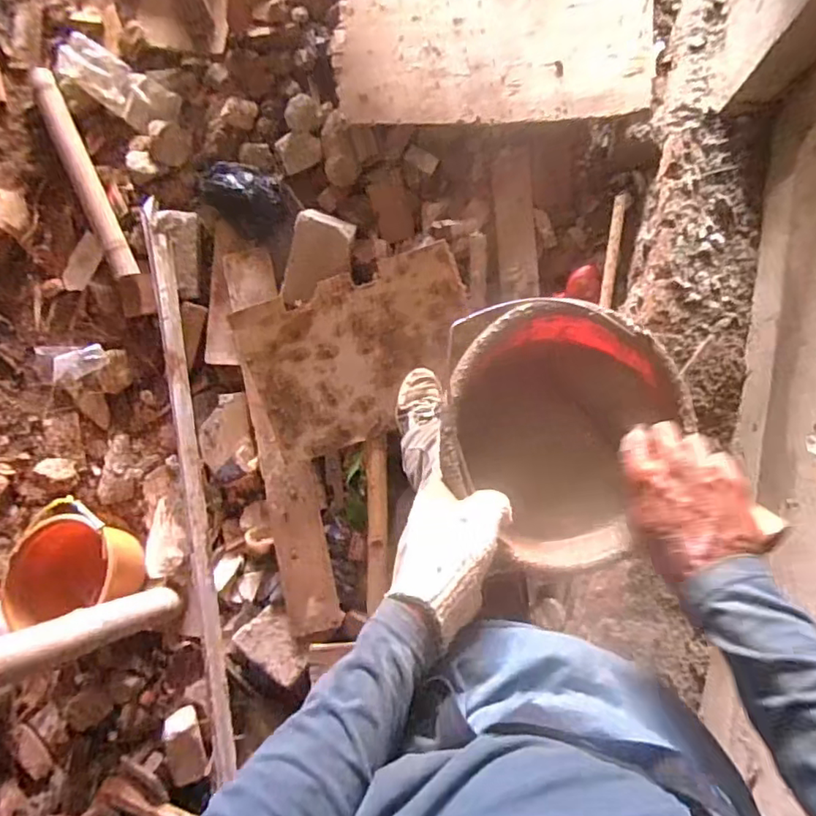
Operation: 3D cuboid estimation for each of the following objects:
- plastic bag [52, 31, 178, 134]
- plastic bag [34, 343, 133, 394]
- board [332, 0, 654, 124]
[{"bbox_3d":[-0.699,-0.772,1.411,0.311,0.043,0.124,30,85,-7],"label":"plastic bag"},{"bbox_3d":[-0.814,-0.099,1.451,0.227,0.066,0.112,3,82,5],"label":"plastic bag"},{"bbox_3d":[0.170,-0.772,1.255,0.658,0.042,0.309,3,84,11],"label":"board"}]

